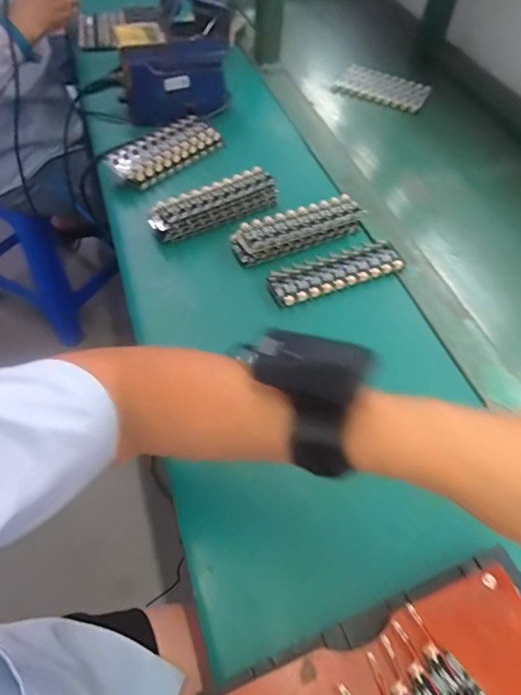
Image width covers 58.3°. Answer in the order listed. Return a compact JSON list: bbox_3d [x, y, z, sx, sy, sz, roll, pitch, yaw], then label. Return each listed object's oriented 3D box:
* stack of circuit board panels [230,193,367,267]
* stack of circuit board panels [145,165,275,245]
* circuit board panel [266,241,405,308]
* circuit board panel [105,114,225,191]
[{"bbox_3d":[0.047,-0.150,0.580,0.170,0.024,0.052,-21,57,-19],"label":"stack of circuit board panels"},{"bbox_3d":[-0.058,-0.184,0.599,0.166,0.033,0.051,-28,60,-23],"label":"stack of circuit board panels"},{"bbox_3d":[0.089,-0.090,0.546,0.164,0.013,0.048,-17,56,-16],"label":"circuit board panel"},{"bbox_3d":[-0.133,-0.279,0.662,0.052,0.038,0.167,37,59,22],"label":"circuit board panel"}]

